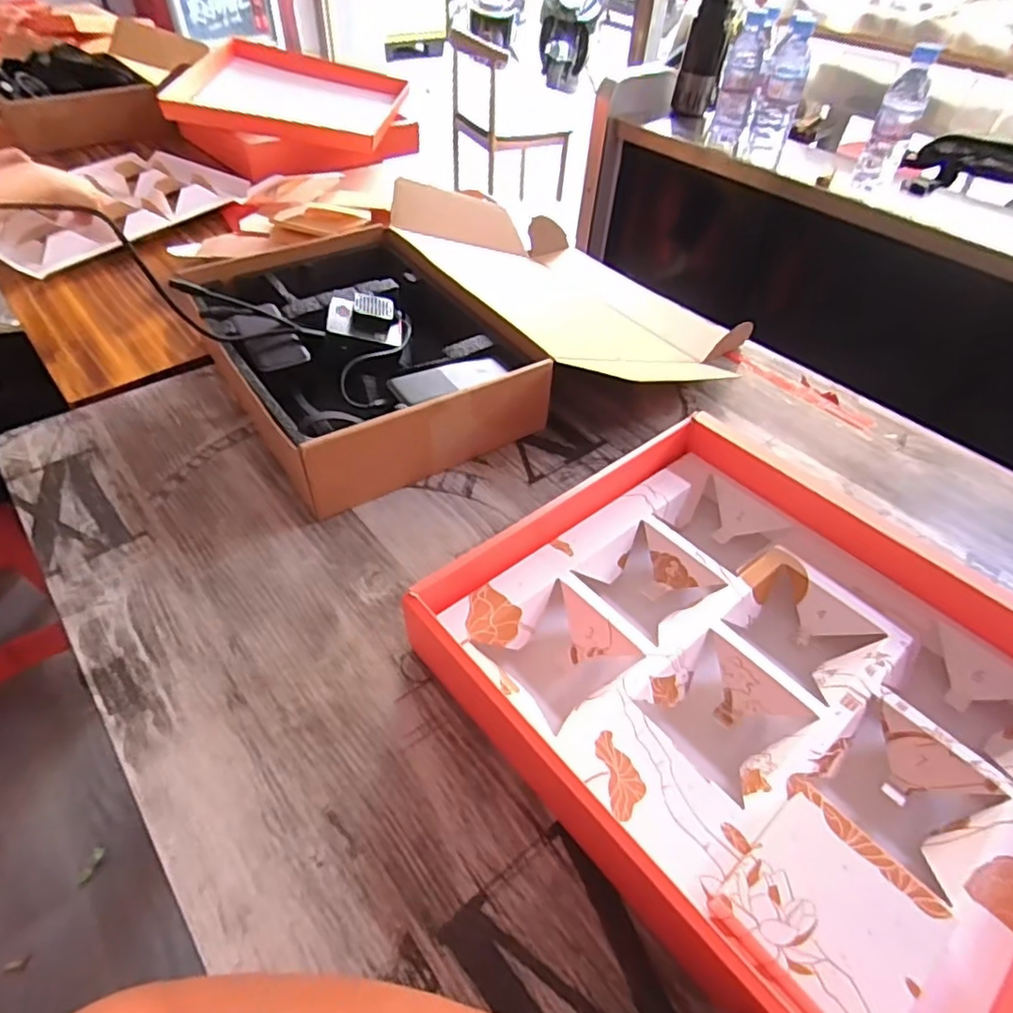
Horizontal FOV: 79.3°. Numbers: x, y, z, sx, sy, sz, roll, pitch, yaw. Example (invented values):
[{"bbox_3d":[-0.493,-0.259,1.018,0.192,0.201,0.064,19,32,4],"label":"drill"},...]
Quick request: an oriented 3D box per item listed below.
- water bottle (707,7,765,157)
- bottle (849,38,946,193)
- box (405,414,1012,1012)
[{"bbox_3d":[0.404,-0.735,1.073,0.057,0.168,0.069,6,47,3],"label":"water bottle"},{"bbox_3d":[0.565,-0.552,0.891,0.056,0.183,0.053,20,49,16],"label":"bottle"},{"bbox_3d":[0.179,0.107,0.425,0.351,0.063,0.372,-32,55,-28],"label":"box"}]

